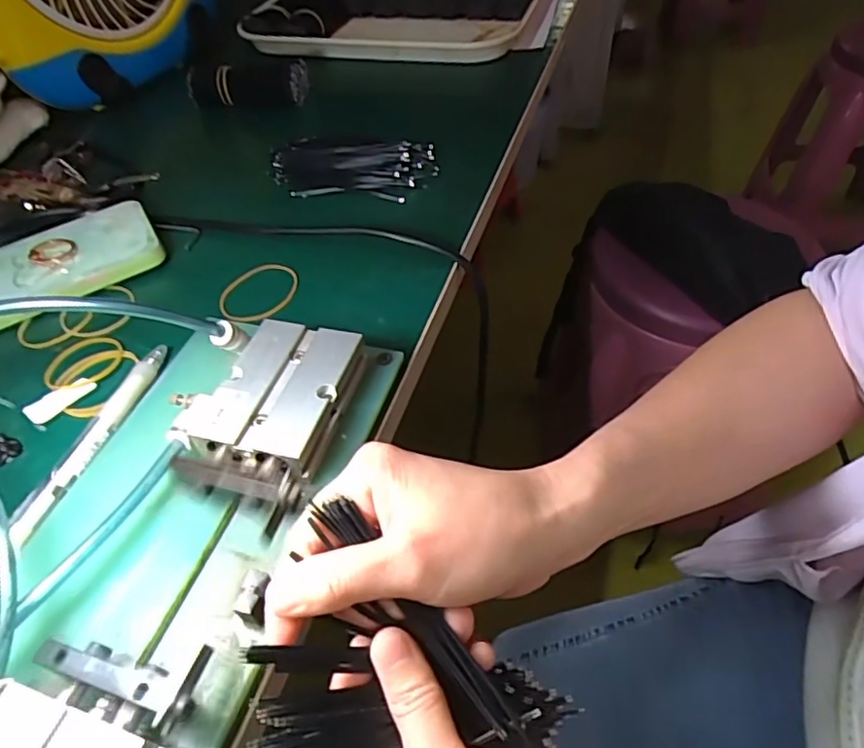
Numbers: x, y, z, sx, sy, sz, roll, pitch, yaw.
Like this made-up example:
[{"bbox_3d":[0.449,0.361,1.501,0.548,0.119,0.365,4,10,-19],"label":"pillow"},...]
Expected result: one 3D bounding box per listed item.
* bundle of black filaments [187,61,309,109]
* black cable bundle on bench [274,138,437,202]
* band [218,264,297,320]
[{"bbox_3d":[-0.163,-0.260,0.529,0.104,0.031,0.025,2,50,6],"label":"bundle of black filaments"},{"bbox_3d":[-0.062,-0.155,0.438,0.126,0.020,0.063,2,50,5],"label":"black cable bundle on bench"},{"bbox_3d":[-0.106,-0.051,0.362,0.049,0.005,0.048,-5,47,5],"label":"band"}]

